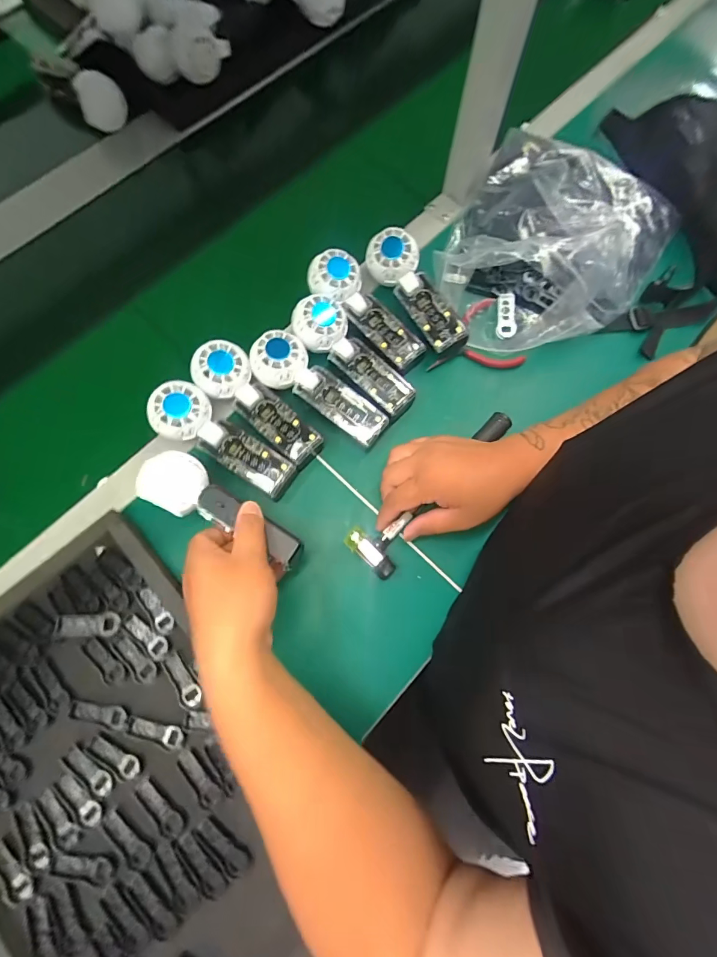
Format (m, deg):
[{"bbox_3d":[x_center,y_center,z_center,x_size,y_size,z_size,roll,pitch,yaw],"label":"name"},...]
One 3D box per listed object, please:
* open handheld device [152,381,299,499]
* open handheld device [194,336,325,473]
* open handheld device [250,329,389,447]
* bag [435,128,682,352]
[{"bbox_3d":[-0.146,-0.041,0.445,0.164,0.026,0.058,36,78,-6],"label":"open handheld device"},{"bbox_3d":[-0.111,-0.082,0.459,0.164,0.029,0.055,43,79,-2],"label":"open handheld device"},{"bbox_3d":[-0.044,-0.101,0.463,0.166,0.029,0.053,36,78,-5],"label":"open handheld device"},{"bbox_3d":[0.251,-0.308,0.499,0.248,0.103,0.336,28,77,8],"label":"bag"}]

